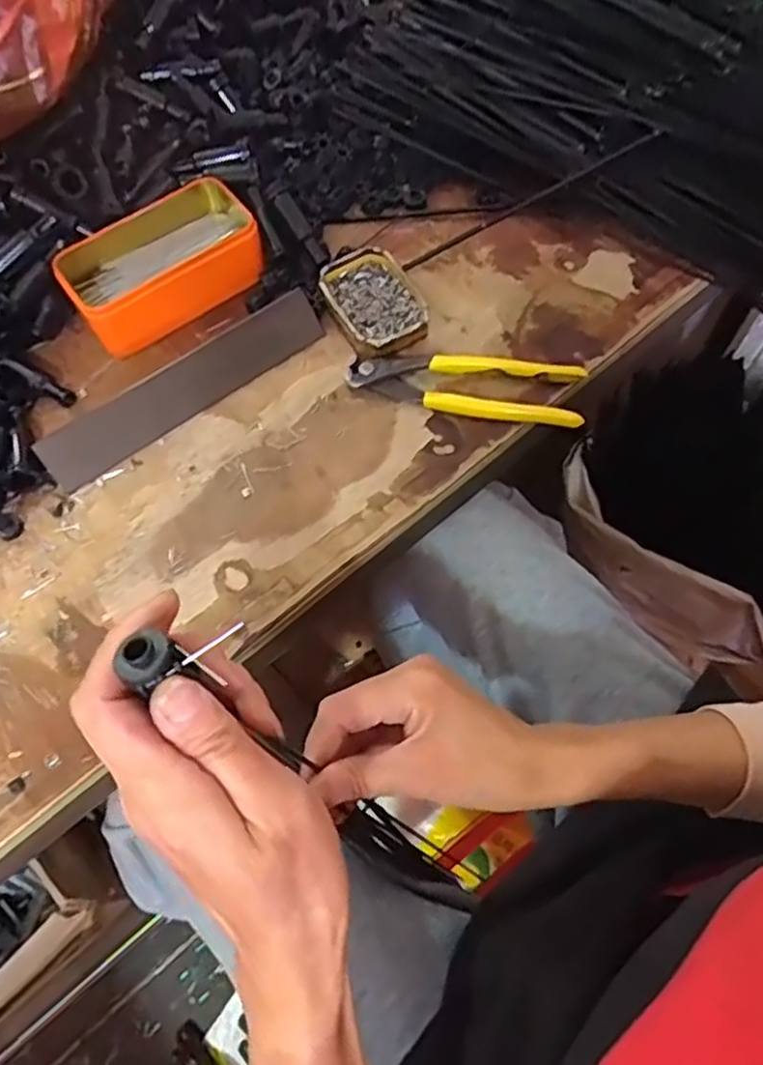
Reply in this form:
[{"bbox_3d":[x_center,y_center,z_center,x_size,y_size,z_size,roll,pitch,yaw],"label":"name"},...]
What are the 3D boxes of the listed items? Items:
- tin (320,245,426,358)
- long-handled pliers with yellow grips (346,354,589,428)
[{"bbox_3d":[-0.005,-0.173,0.516,0.060,0.022,0.090,-27,66,-10],"label":"tin"},{"bbox_3d":[0.059,-0.106,0.486,0.163,0.019,0.046,10,65,7],"label":"long-handled pliers with yellow grips"}]

